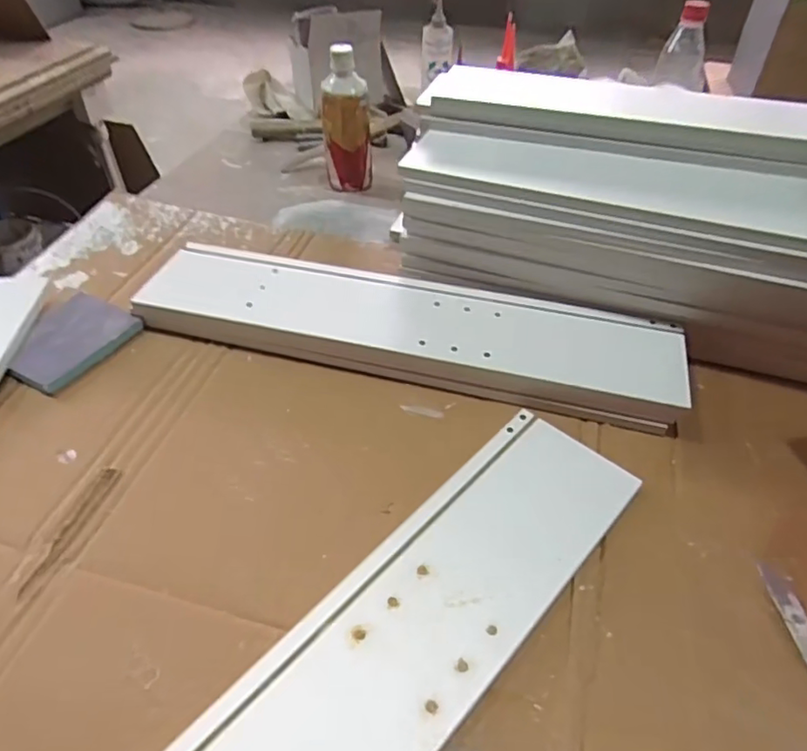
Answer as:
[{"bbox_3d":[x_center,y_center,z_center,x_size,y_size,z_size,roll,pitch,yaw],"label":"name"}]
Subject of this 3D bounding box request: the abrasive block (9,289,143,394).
[{"bbox_3d":[-0.350,-0.037,0.610,0.092,0.018,0.120,22,49,20],"label":"abrasive block"}]

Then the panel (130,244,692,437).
[{"bbox_3d":[0.003,-0.057,0.607,0.542,0.033,0.131,12,57,11],"label":"panel"}]

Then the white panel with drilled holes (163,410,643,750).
[{"bbox_3d":[-0.034,0.202,0.365,0.119,0.027,0.537,34,51,29],"label":"white panel with drilled holes"}]

